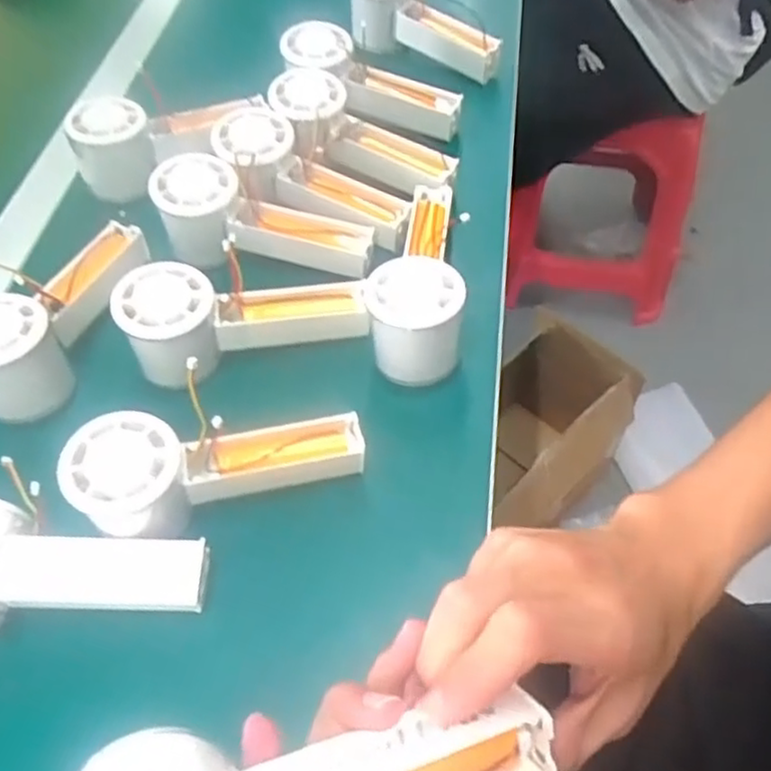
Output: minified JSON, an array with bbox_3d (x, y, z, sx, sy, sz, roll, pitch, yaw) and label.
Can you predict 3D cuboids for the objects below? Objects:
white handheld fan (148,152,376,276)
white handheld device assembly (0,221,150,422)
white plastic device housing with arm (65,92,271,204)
[{"bbox_3d":[-0.083,-0.115,0.475,0.149,0.055,0.053,8,57,10],"label":"white handheld fan"},{"bbox_3d":[-0.212,-0.054,0.441,0.056,0.057,0.154,10,57,11],"label":"white handheld device assembly"},{"bbox_3d":[-0.171,-0.192,0.537,0.135,0.061,0.049,-19,56,-9],"label":"white plastic device housing with arm"}]

